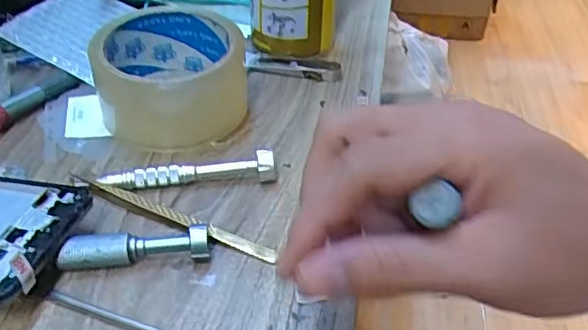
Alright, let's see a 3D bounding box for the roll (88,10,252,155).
[{"bbox_3d":[-0.081,-0.060,0.410,0.097,0.055,0.086,-4,38,-7],"label":"roll"}]

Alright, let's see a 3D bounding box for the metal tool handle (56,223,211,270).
[{"bbox_3d":[-0.078,0.041,0.304,0.072,0.018,0.012,-1,37,-4],"label":"metal tool handle"}]

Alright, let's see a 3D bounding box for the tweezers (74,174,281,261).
[{"bbox_3d":[-0.066,0.026,0.333,0.125,0.006,0.013,17,40,19],"label":"tweezers"}]

